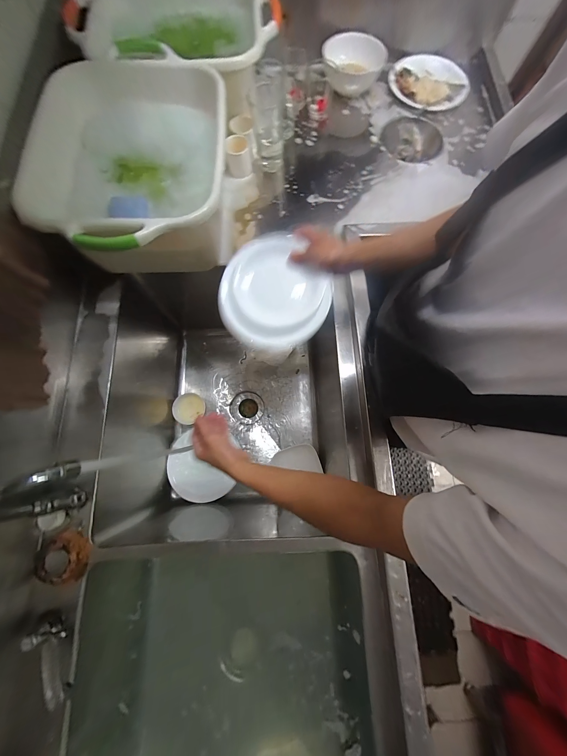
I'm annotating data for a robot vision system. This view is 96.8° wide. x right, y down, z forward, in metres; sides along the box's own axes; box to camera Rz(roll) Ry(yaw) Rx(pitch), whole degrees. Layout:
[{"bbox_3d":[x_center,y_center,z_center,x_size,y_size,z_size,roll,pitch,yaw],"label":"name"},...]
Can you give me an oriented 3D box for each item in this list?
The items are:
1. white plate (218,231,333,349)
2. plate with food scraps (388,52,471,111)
[{"bbox_3d":[-0.014,-0.190,0.528,0.216,0.045,0.216,0,87,0],"label":"white plate"},{"bbox_3d":[0.426,-0.878,0.742,0.213,0.026,0.201,0,79,1],"label":"plate with food scraps"}]

